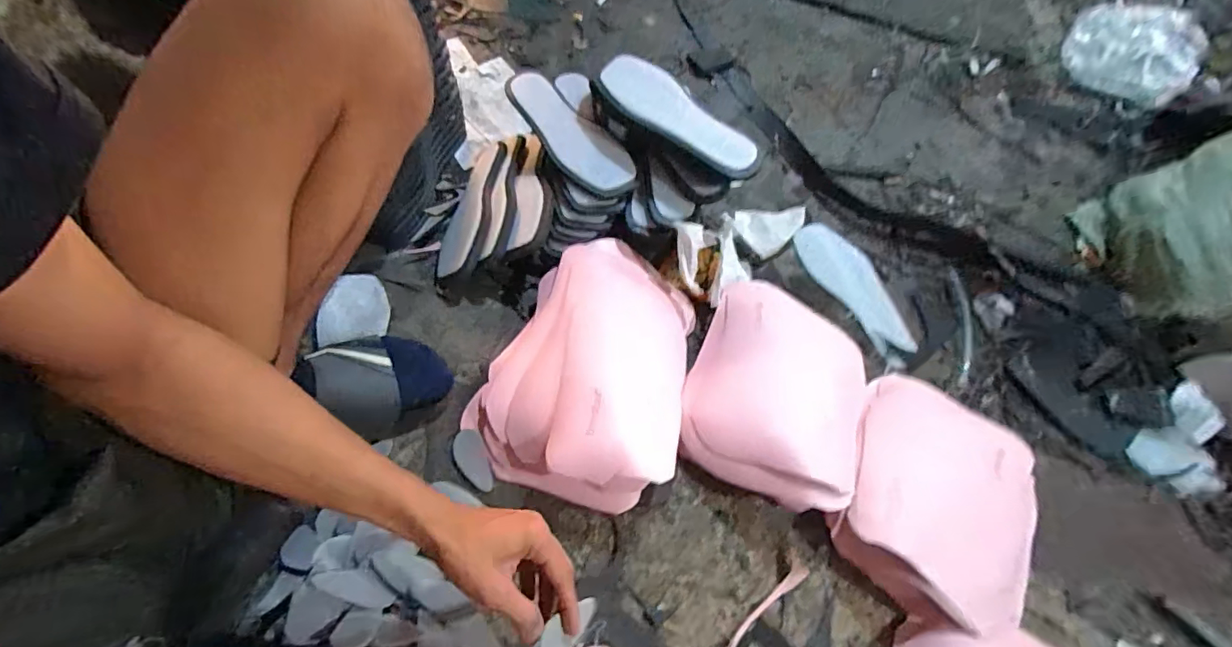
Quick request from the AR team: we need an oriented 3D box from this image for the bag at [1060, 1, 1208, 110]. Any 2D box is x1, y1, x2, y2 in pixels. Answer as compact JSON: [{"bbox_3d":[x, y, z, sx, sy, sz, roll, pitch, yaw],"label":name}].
[{"bbox_3d":[0.985,-0.527,1.013,0.211,0.042,0.302,37,67,15],"label":"bag"}]

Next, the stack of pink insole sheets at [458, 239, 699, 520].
[{"bbox_3d":[-0.021,0.029,0.615,0.223,0.073,0.331,16,61,5],"label":"stack of pink insole sheets"}]

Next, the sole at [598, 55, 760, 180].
[{"bbox_3d":[0.079,-0.267,0.694,0.087,0.027,0.248,-39,72,-20],"label":"sole"}]

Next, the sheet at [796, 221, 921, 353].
[{"bbox_3d":[0.353,-0.054,0.787,0.103,0.010,0.223,-19,70,-18],"label":"sheet"}]

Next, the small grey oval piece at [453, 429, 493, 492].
[{"bbox_3d":[-0.153,0.146,0.564,0.032,0.007,0.067,-21,65,-15],"label":"small grey oval piece"}]

